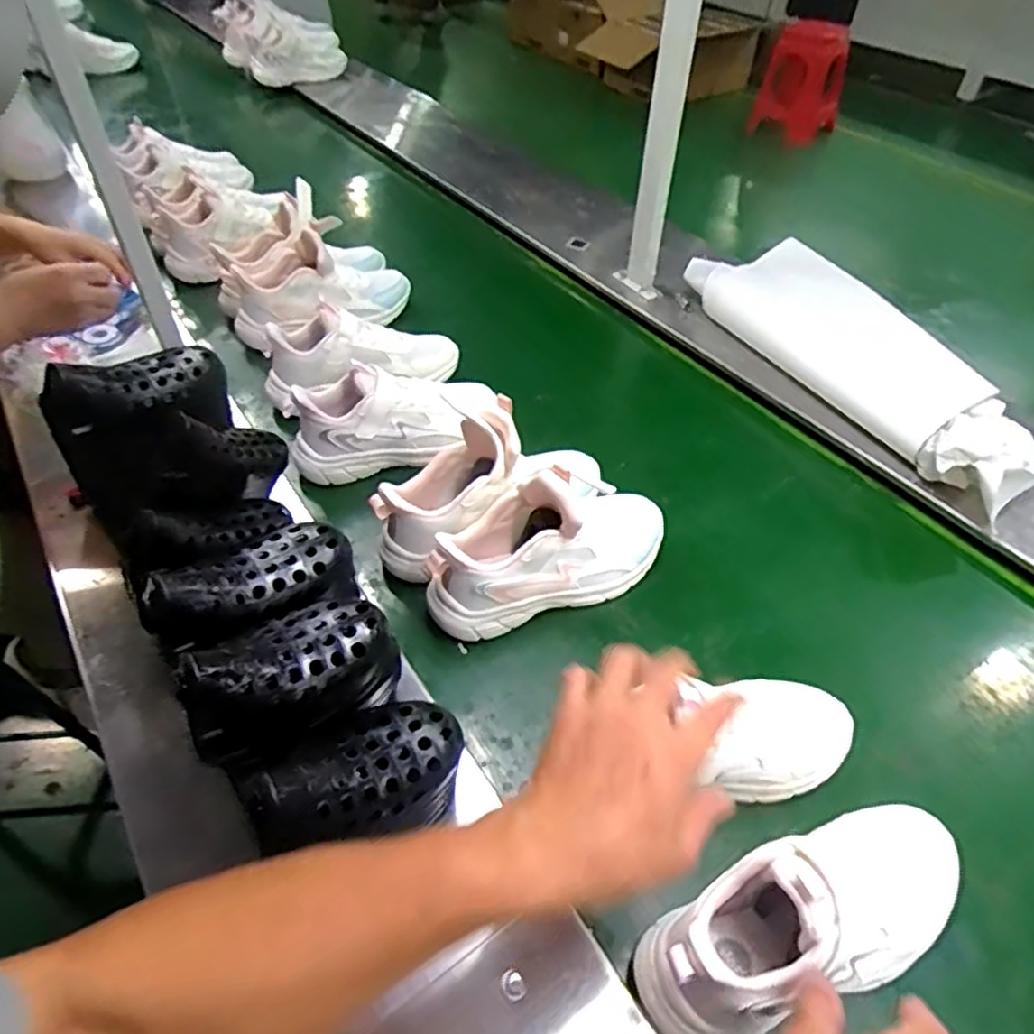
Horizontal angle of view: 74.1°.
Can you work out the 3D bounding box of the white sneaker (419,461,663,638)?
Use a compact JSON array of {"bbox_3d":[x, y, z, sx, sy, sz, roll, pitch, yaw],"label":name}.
[{"bbox_3d":[0.034,0.027,0.645,0.243,0.145,0.086,-15,51,-15],"label":"white sneaker"}]

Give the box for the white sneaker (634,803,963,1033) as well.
[{"bbox_3d":[0.197,0.257,0.444,0.236,0.114,0.083,-12,47,-20],"label":"white sneaker"}]

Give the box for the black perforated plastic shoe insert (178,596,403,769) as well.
[{"bbox_3d":[-0.153,0.106,0.473,0.137,0.106,0.062,-27,53,-26],"label":"black perforated plastic shoe insert"}]

